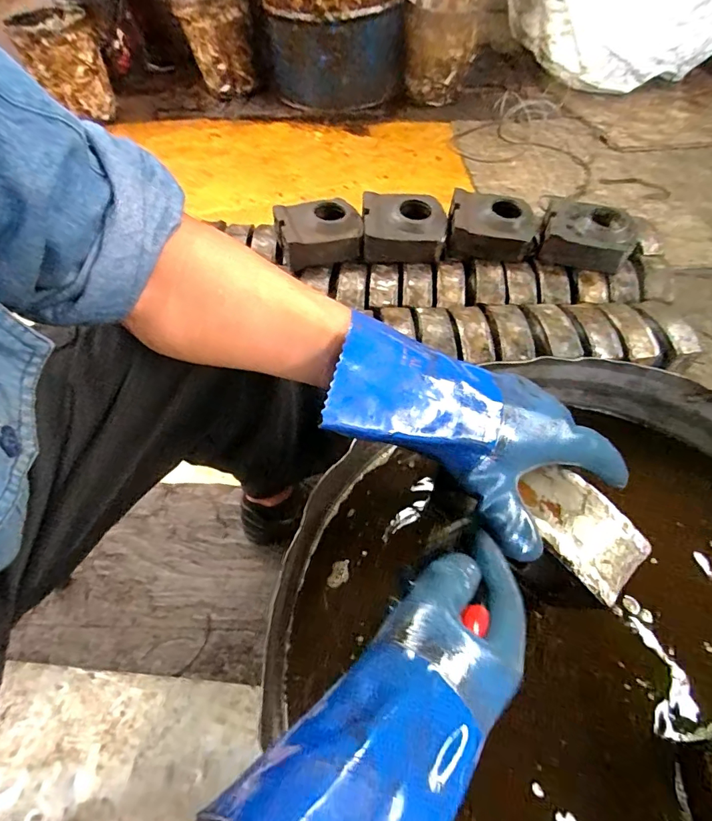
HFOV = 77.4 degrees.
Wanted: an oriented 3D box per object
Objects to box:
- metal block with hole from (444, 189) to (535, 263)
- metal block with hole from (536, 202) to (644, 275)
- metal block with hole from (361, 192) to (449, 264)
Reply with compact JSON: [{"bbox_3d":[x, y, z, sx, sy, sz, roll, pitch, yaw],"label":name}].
[{"bbox_3d":[0.312,-0.432,1.032,0.191,0.091,0.171,10,55,8],"label":"metal block with hole"},{"bbox_3d":[0.524,-0.402,1.005,0.187,0.071,0.182,18,57,14],"label":"metal block with hole"},{"bbox_3d":[0.110,-0.428,1.036,0.187,0.080,0.162,2,55,2],"label":"metal block with hole"}]

